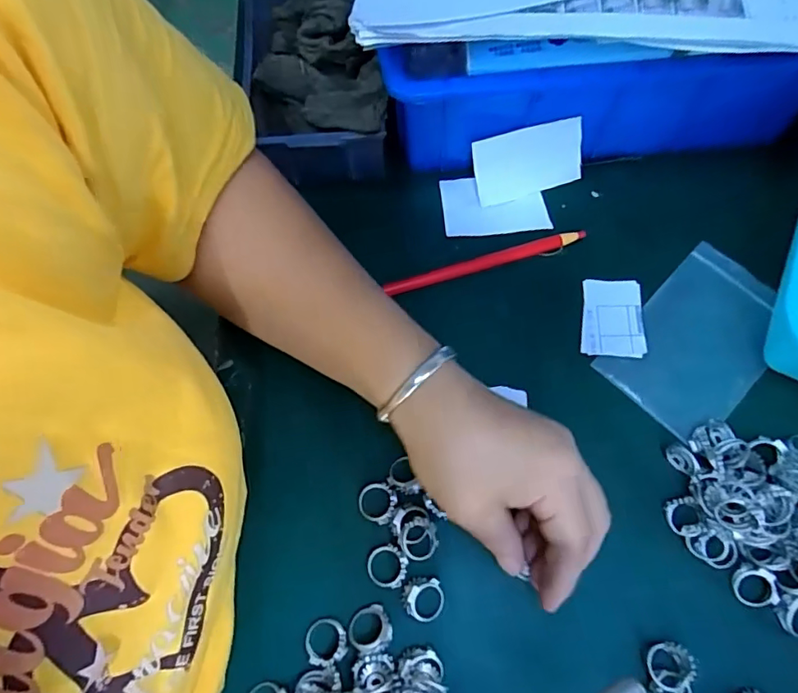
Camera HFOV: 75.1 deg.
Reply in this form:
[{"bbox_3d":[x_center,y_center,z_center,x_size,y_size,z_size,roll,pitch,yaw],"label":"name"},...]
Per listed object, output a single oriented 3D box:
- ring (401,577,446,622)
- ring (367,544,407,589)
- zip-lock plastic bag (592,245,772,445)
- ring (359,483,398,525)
[{"bbox_3d":[0.013,0.137,0.281,0.022,0.007,0.022,-1,70,1],"label":"ring"},{"bbox_3d":[-0.007,0.121,0.287,0.022,0.007,0.022,-1,70,1],"label":"ring"},{"bbox_3d":[0.191,-0.003,0.329,0.118,0.005,0.079,-43,75,-13],"label":"zip-lock plastic bag"},{"bbox_3d":[-0.013,0.090,0.300,0.022,0.005,0.022,-1,70,1],"label":"ring"}]

